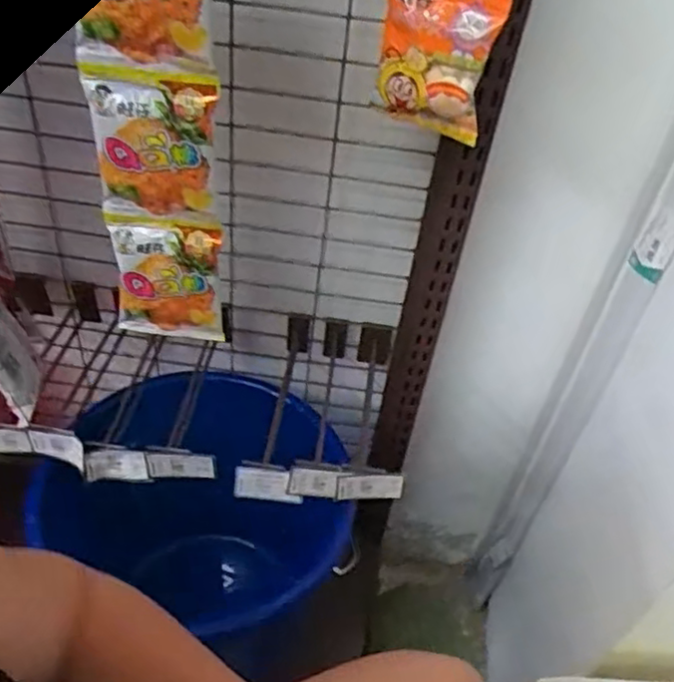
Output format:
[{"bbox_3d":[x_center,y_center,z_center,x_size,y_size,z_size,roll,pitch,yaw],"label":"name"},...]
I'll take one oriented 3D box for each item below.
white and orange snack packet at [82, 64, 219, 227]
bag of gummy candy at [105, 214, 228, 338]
[{"bbox_3d":[-0.136,-0.136,0.513,0.093,0.113,0.030,12,43,5],"label":"white and orange snack packet"},{"bbox_3d":[-0.137,-0.050,0.573,0.089,0.111,0.022,6,43,-2],"label":"bag of gummy candy"}]

